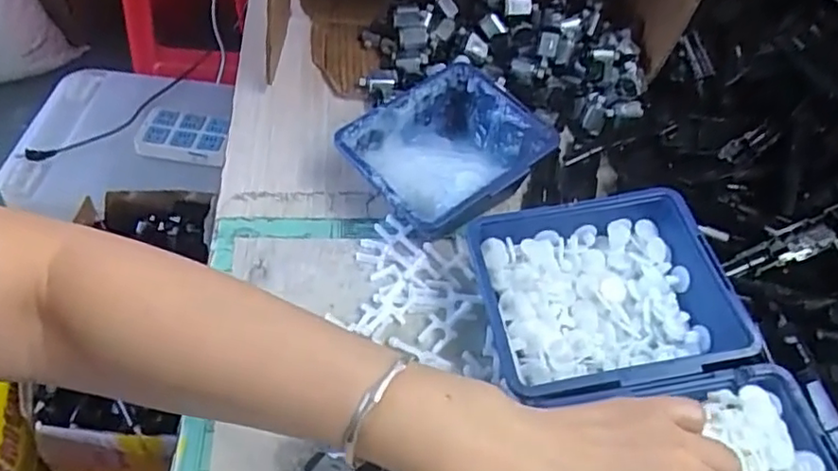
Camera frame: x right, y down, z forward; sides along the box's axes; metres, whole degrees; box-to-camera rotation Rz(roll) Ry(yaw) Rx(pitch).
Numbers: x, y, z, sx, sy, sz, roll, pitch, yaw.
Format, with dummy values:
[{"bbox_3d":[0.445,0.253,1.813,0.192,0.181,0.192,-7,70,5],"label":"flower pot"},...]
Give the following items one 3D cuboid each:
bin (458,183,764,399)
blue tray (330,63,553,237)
[{"bbox_3d":[0.108,0.040,0.384,0.137,0.053,0.124,-6,51,-10],"label":"bin"},{"bbox_3d":[0.021,-0.056,0.453,0.120,0.056,0.106,-31,59,-26],"label":"blue tray"}]

